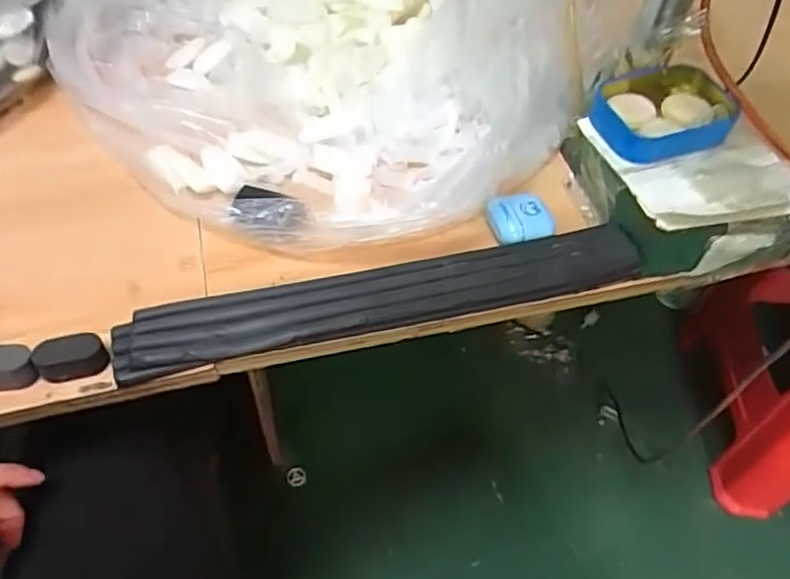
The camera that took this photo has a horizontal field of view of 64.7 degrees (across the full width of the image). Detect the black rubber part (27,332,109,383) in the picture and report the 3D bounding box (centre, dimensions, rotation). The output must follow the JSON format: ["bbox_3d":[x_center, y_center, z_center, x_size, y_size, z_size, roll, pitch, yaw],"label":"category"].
[{"bbox_3d":[-0.187,0.039,0.359,0.037,0.015,0.023,-10,51,-11],"label":"black rubber part"}]

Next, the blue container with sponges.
[{"bbox_3d":[0.213,-0.136,0.484,0.105,0.033,0.088,-6,51,-9],"label":"blue container with sponges"}]

